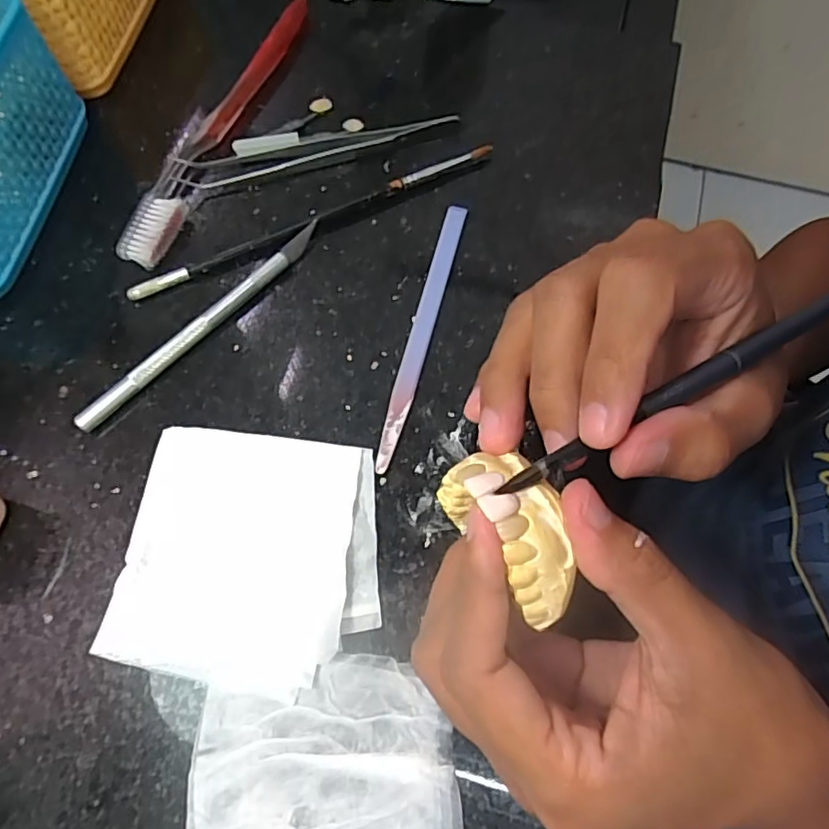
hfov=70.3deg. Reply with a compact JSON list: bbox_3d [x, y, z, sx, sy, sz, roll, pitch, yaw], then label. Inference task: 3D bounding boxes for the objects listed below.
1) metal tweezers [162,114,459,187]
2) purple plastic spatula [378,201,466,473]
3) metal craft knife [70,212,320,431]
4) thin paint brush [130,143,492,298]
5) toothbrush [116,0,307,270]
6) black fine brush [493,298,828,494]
[{"bbox_3d":[-0.051,-0.137,0.299,0.146,0.008,0.016,-15,70,-7],"label":"metal tweezers"},{"bbox_3d":[0.004,-0.039,0.267,0.010,0.004,0.136,15,70,4],"label":"purple plastic spatula"},{"bbox_3d":[-0.093,-0.042,0.265,0.010,0.009,0.137,41,74,13],"label":"metal craft knife"},{"bbox_3d":[-0.046,-0.095,0.286,0.187,0.008,0.007,-25,72,-10],"label":"thin paint brush"},{"bbox_3d":[-0.101,-0.152,0.305,0.024,0.012,0.183,19,70,6],"label":"toothbrush"},{"bbox_3d":[0.093,-0.014,0.177,0.160,0.006,0.006,-26,72,-15],"label":"black fine brush"}]

